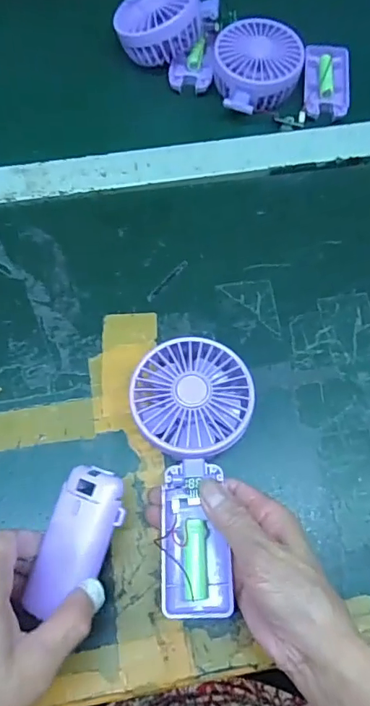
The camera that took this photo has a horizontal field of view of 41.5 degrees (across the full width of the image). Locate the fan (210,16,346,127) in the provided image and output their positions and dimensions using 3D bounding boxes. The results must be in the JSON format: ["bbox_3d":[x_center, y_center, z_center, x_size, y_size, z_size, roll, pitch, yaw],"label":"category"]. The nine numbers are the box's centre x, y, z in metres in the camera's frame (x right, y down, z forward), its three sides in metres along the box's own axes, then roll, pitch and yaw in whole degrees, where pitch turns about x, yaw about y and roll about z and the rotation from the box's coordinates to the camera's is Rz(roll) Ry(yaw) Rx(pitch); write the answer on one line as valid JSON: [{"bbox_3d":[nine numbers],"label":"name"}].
[{"bbox_3d":[0.101,-0.282,0.488,0.139,0.037,0.101,-2,67,-3],"label":"fan"}]

